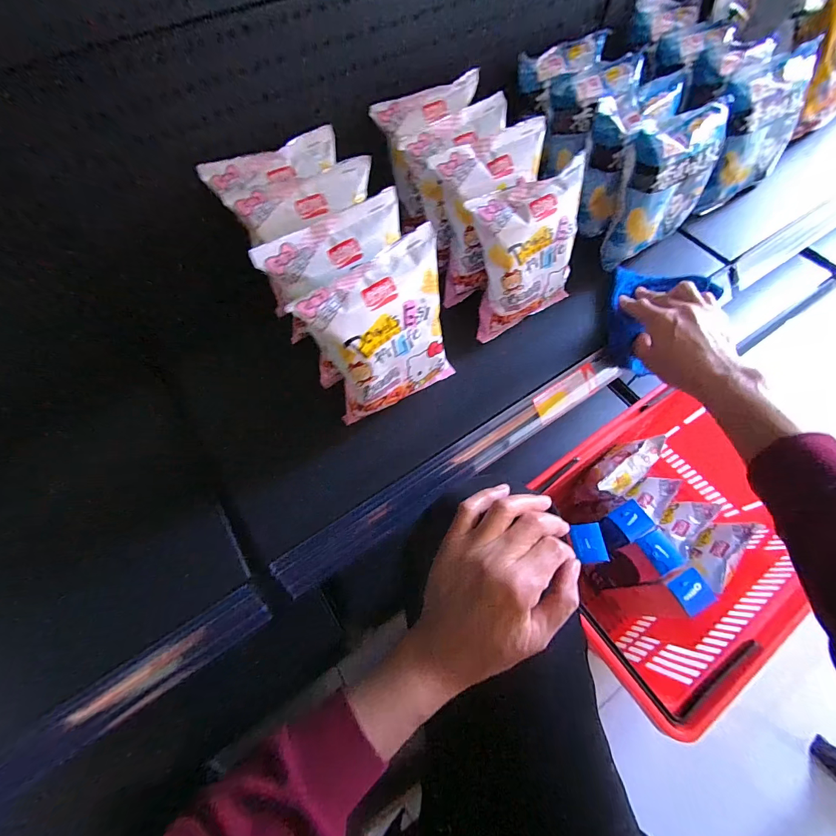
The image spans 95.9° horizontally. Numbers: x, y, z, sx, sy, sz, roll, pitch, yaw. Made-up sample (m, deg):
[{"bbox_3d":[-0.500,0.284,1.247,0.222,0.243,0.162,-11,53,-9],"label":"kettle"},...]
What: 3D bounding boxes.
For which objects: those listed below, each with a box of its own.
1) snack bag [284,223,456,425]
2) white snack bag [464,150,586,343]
[{"bbox_3d":[-0.028,-0.075,0.373,0.133,0.151,0.062,-33,68,-14],"label":"snack bag"},{"bbox_3d":[0.121,-0.177,0.429,0.123,0.165,0.056,-23,49,-8],"label":"white snack bag"}]

